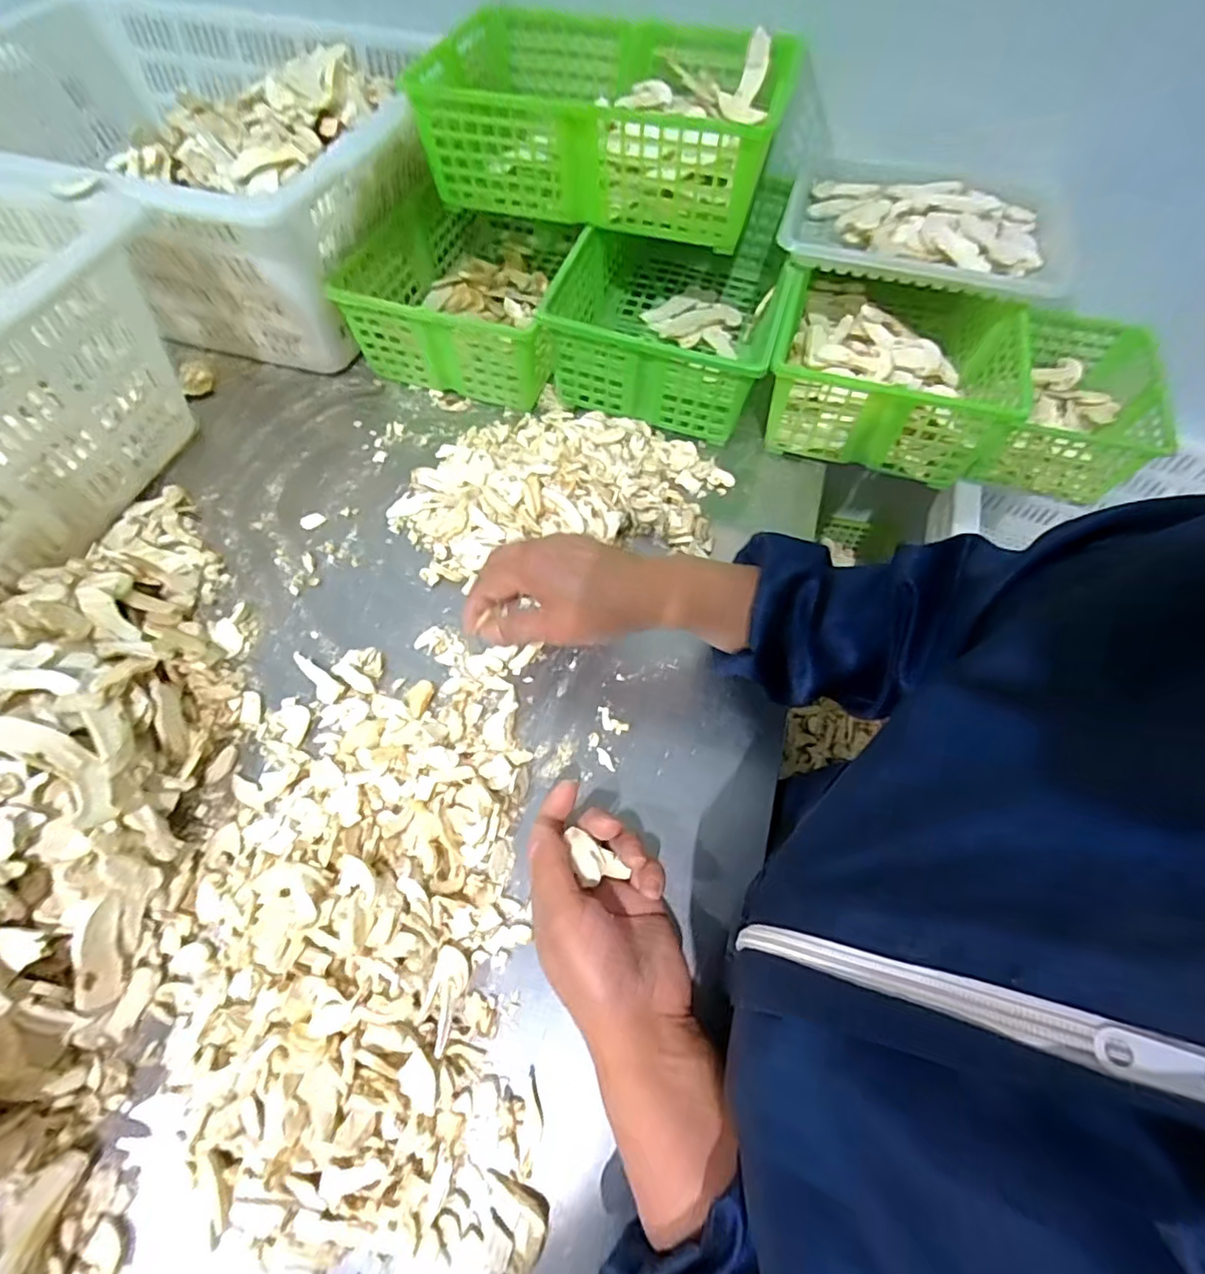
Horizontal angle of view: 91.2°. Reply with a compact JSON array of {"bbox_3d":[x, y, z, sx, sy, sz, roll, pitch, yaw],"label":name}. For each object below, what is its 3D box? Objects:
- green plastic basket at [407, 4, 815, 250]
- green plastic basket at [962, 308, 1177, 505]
[{"bbox_3d":[-0.006,-0.536,0.605,0.361,0.104,0.247,15,62,6],"label":"green plastic basket"},{"bbox_3d":[0.538,-0.268,0.693,0.167,0.092,0.216,17,62,7],"label":"green plastic basket"}]

